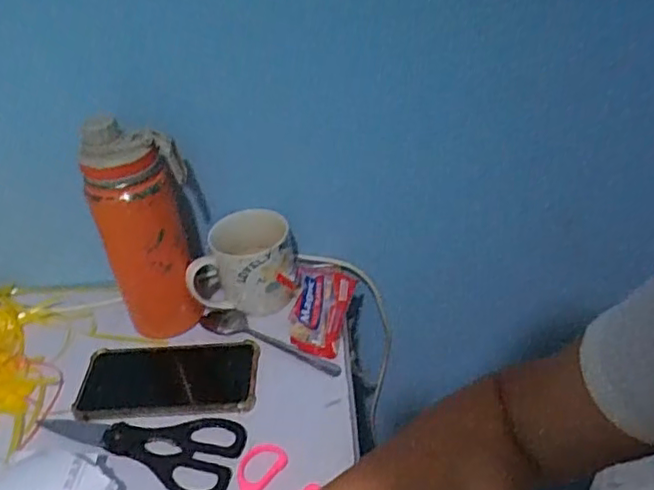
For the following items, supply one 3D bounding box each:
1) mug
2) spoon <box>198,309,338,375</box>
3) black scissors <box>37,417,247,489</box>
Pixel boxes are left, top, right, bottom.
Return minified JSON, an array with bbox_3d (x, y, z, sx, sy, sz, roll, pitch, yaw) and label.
[{"bbox_3d":[-0.087,0.017,0.649,0.110,0.082,0.082,-7,38,-4],"label":"mug"},{"bbox_3d":[-0.057,0.095,0.625,0.163,0.010,0.035,14,42,22],"label":"spoon"},{"bbox_3d":[-0.165,0.176,0.531,0.182,0.007,0.074,3,39,9],"label":"black scissors"}]

